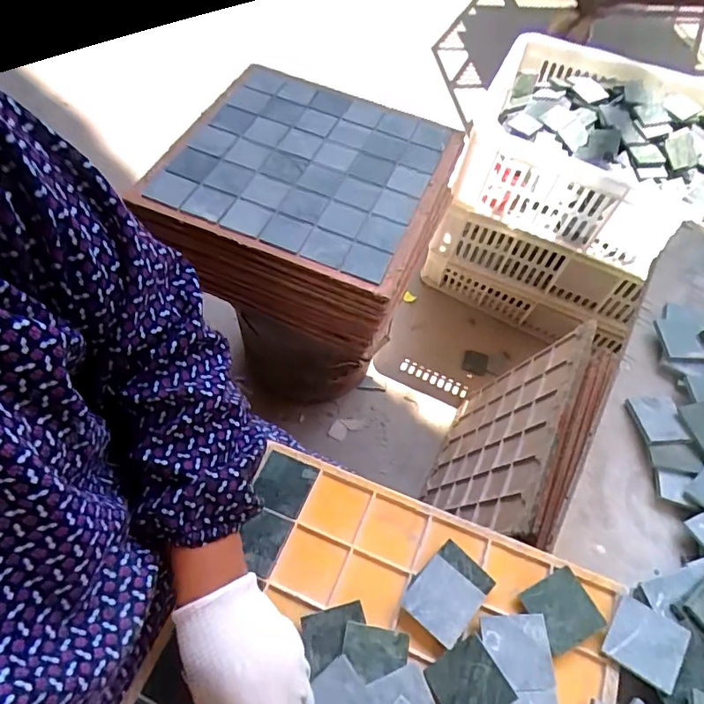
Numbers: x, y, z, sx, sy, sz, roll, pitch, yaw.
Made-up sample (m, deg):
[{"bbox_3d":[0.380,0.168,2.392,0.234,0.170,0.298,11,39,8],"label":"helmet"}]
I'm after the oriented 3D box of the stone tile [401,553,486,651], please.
[{"bbox_3d":[0.073,0.199,0.409,0.049,0.004,0.051,35,66,22],"label":"stone tile"}]

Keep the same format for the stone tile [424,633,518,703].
[{"bbox_3d":[0.085,0.240,0.368,0.048,0.004,0.048,-34,52,-2],"label":"stone tile"}]

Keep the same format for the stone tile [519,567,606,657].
[{"bbox_3d":[0.165,0.204,0.404,0.049,0.009,0.046,-21,65,-17],"label":"stone tile"}]

